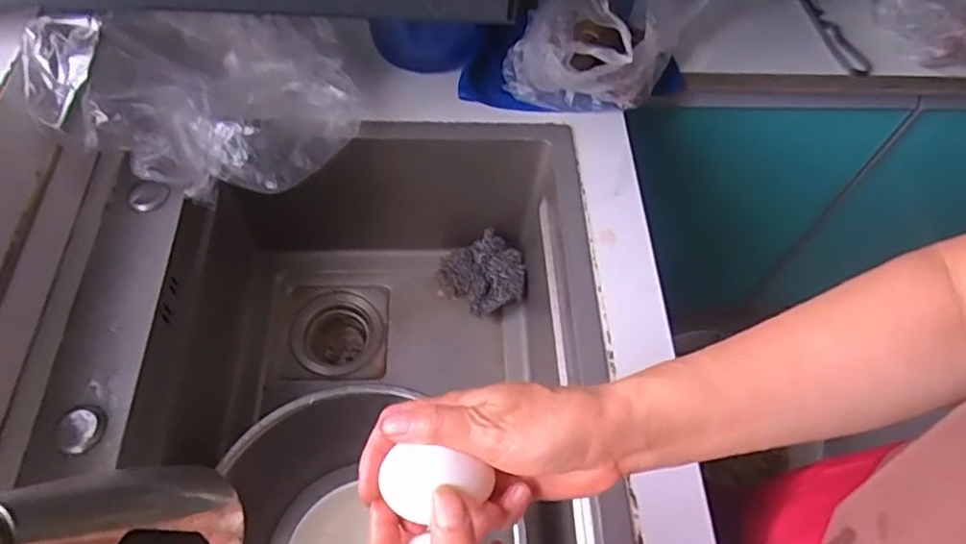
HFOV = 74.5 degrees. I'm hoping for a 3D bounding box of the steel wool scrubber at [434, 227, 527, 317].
[{"bbox_3d":[0.000,0.001,0.781,0.108,0.047,0.092,19,59,7],"label":"steel wool scrubber"}]

